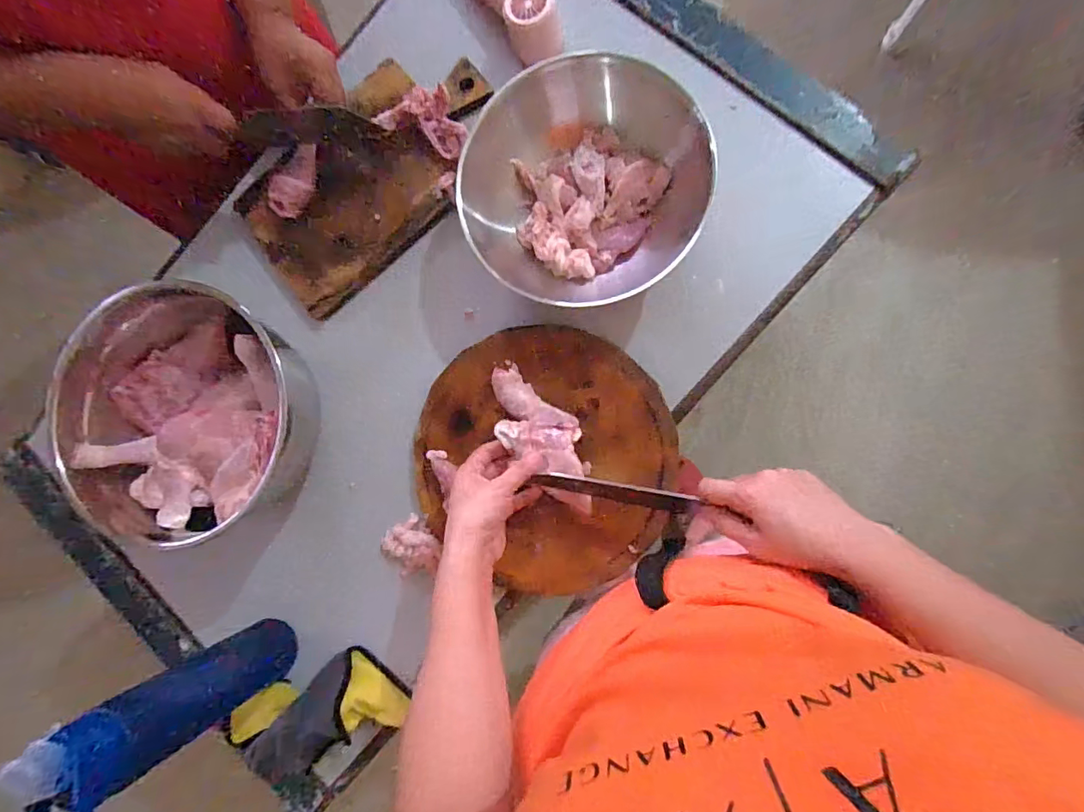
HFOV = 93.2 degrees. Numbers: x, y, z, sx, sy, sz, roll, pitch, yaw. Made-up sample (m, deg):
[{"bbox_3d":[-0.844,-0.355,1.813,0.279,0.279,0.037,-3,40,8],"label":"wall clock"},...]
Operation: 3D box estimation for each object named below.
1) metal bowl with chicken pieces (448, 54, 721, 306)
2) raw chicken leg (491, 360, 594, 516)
[{"bbox_3d":[0.037,-0.234,0.529,0.236,0.092,0.241,-1,86,9],"label":"metal bowl with chicken pieces"},{"bbox_3d":[0.003,0.033,0.534,0.068,0.045,0.169,-35,80,5],"label":"raw chicken leg"}]

